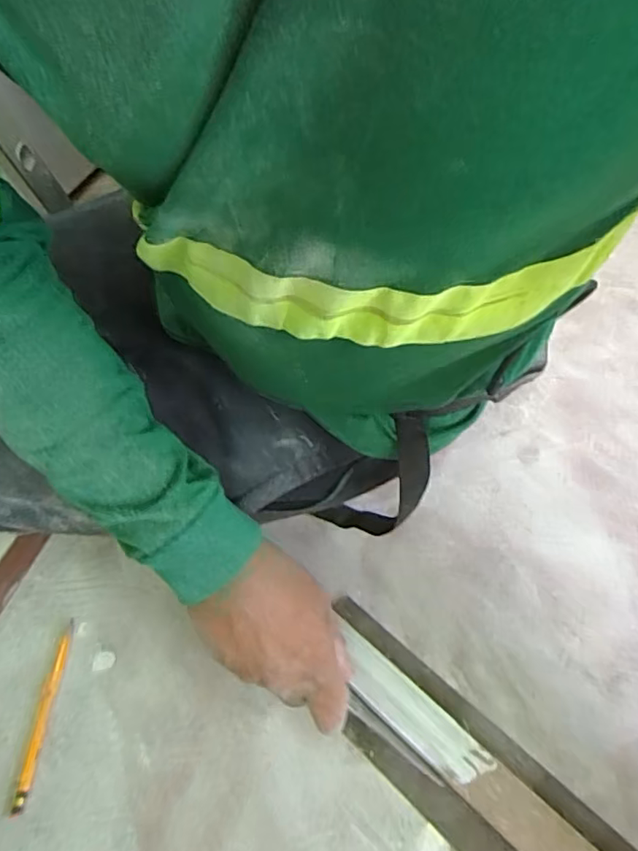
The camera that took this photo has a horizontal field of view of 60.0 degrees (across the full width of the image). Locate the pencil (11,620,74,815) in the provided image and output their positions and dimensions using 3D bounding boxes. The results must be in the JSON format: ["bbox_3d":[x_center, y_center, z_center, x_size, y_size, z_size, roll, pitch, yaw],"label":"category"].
[{"bbox_3d":[-0.217,0.225,0.437,0.012,0.007,0.134,-1,54,4],"label":"pencil"}]

